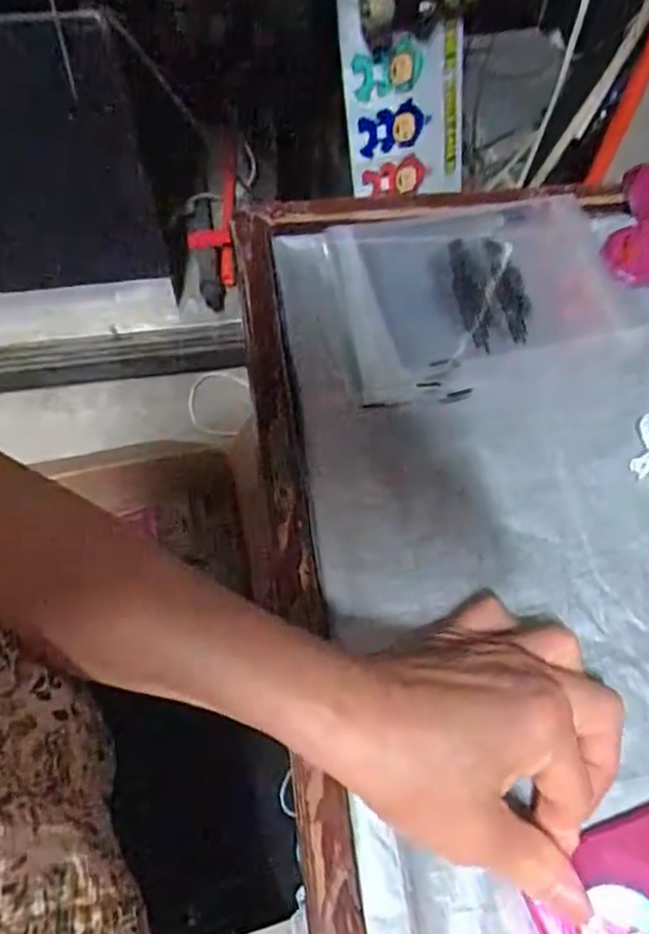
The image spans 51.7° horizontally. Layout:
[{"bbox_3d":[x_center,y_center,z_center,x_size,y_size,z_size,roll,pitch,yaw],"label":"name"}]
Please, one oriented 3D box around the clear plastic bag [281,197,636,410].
[{"bbox_3d":[0.086,-0.112,0.440,0.225,0.012,0.144,-10,61,-9],"label":"clear plastic bag"}]

